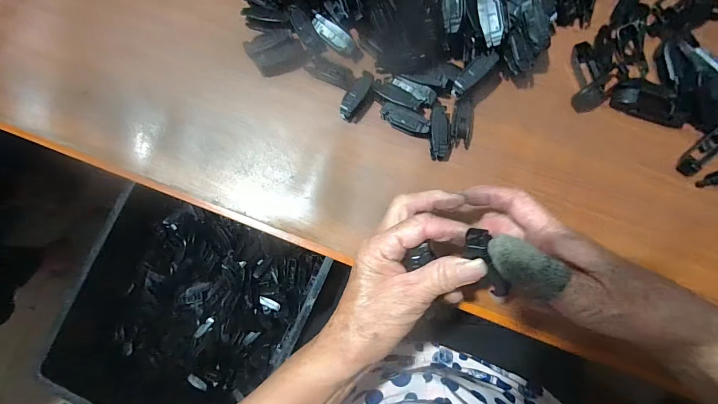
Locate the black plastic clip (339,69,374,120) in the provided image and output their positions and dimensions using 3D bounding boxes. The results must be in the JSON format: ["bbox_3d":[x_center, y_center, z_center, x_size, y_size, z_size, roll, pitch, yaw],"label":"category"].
[{"bbox_3d":[-0.002,-0.104,0.322,0.018,0.015,0.050,32,87,4],"label":"black plastic clip"}]

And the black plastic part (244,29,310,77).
[{"bbox_3d":[-0.083,-0.151,0.336,0.055,0.011,0.040,-19,85,0],"label":"black plastic part"}]

